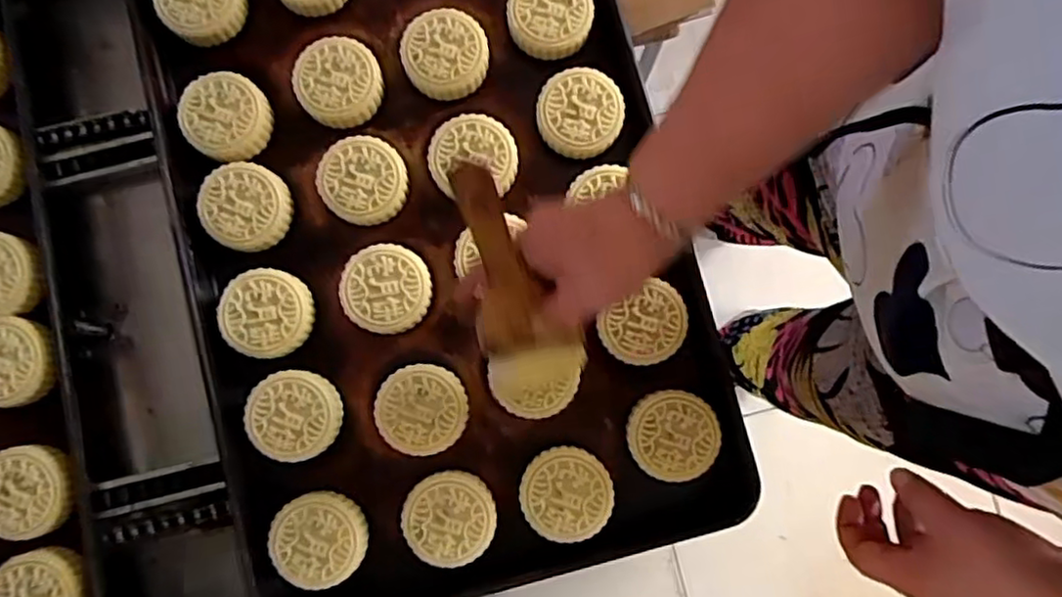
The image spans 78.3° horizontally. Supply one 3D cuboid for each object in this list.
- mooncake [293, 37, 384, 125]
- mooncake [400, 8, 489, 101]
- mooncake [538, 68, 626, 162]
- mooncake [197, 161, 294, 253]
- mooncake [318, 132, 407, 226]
[{"bbox_3d":[-0.163,-0.183,0.550,0.069,0.028,0.069,0,84,-1],"label":"mooncake"},{"bbox_3d":[-0.073,-0.206,0.554,0.069,0.030,0.067,0,84,-1],"label":"mooncake"},{"bbox_3d":[0.041,-0.155,0.543,0.068,0.023,0.068,5,83,0],"label":"mooncake"},{"bbox_3d":[-0.235,-0.075,0.541,0.071,0.021,0.071,1,85,-6],"label":"mooncake"},{"bbox_3d":[-0.140,-0.097,0.540,0.069,0.023,0.068,0,84,-1],"label":"mooncake"}]

